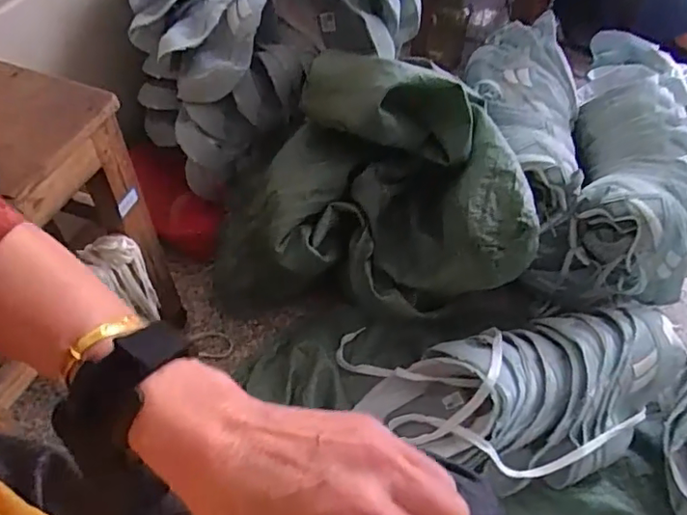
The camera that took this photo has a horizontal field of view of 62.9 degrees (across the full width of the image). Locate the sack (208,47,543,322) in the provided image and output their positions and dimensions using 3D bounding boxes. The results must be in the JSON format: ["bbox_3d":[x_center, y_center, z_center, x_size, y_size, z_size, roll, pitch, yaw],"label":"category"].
[{"bbox_3d":[0.024,-0.093,0.888,0.449,0.375,0.319,4,51,0],"label":"sack"}]

